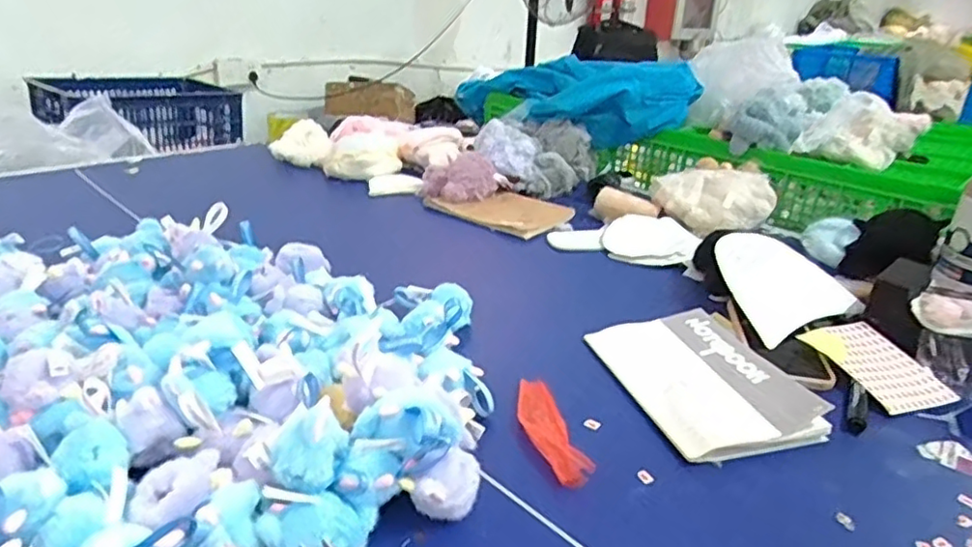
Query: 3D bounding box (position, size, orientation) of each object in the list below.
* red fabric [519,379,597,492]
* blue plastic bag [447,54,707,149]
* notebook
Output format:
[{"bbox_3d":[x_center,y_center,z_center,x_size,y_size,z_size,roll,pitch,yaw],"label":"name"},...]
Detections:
[{"bbox_3d":[0.052,0.129,0.545,0.039,0.009,0.139,-3,26,-13],"label":"red fabric"},{"bbox_3d":[0.163,-0.398,1.388,0.262,0.156,0.560,-11,28,-27],"label":"blue plastic bag"},{"bbox_3d":[0.207,0.100,0.618,0.146,0.027,0.202,-6,27,-18],"label":"notebook"}]

